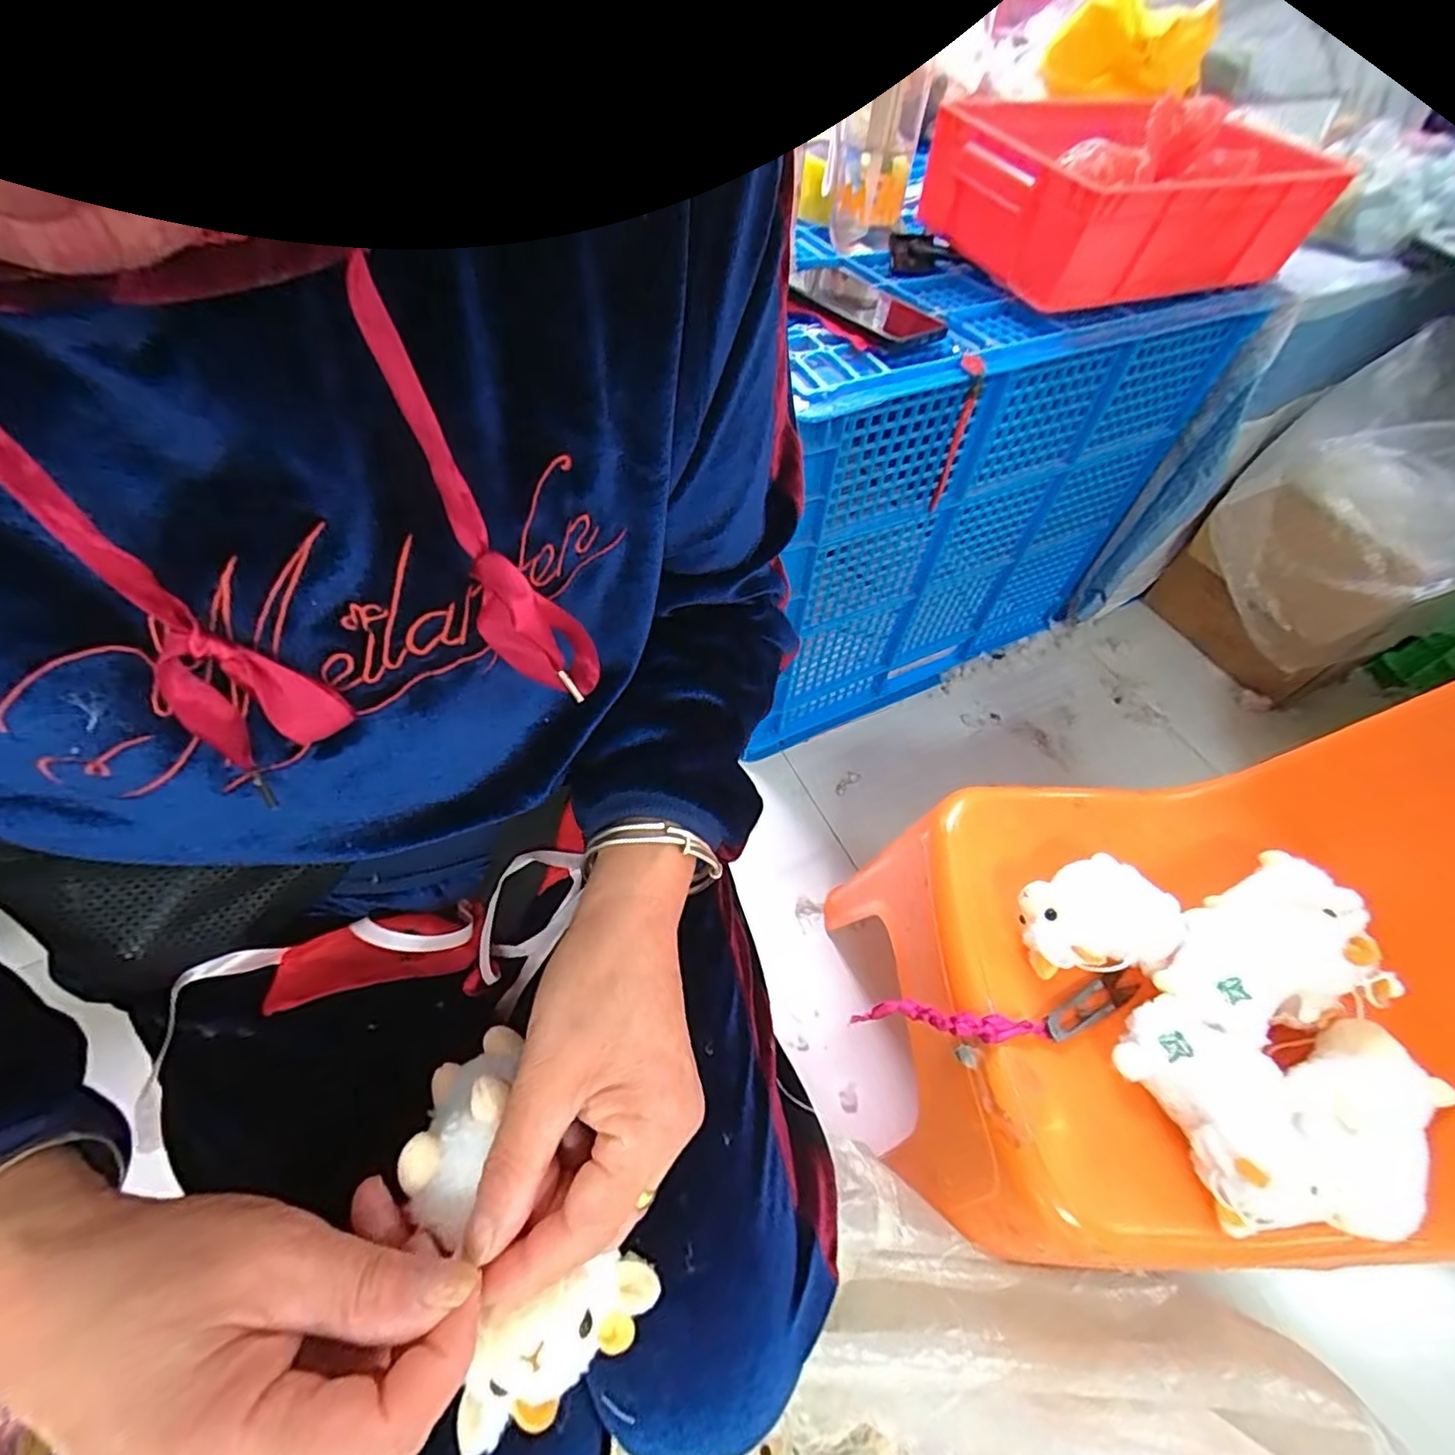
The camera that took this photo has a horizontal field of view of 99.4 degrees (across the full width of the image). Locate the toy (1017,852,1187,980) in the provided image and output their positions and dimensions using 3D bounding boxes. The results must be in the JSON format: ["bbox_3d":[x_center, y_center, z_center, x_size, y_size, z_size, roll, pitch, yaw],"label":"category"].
[{"bbox_3d":[0.277,0.141,0.462,0.118,0.045,0.079,-10,57,-10],"label":"toy"}]

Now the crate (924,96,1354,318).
[{"bbox_3d":[0.410,-0.543,0.633,0.345,0.109,0.214,-19,58,-16],"label":"crate"}]

